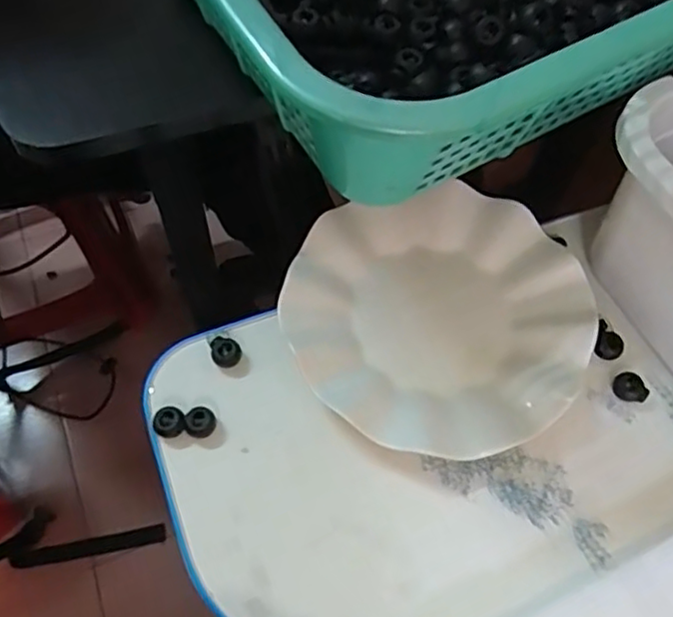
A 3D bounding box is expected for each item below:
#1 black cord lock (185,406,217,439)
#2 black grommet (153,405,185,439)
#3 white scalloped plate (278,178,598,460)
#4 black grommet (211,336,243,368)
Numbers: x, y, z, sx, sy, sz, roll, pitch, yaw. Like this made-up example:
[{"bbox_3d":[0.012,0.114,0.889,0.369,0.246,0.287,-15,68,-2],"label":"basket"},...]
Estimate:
[{"bbox_3d":[-0.078,0.066,0.372,0.016,0.013,0.017,1,63,-2],"label":"black cord lock"},{"bbox_3d":[-0.096,0.066,0.371,0.018,0.013,0.016,-19,65,-12],"label":"black grommet"},{"bbox_3d":[0.063,0.005,0.400,0.179,0.031,0.171,1,63,-2],"label":"white scalloped plate"},{"bbox_3d":[-0.067,0.027,0.393,0.017,0.012,0.016,1,63,-2],"label":"black grommet"}]

